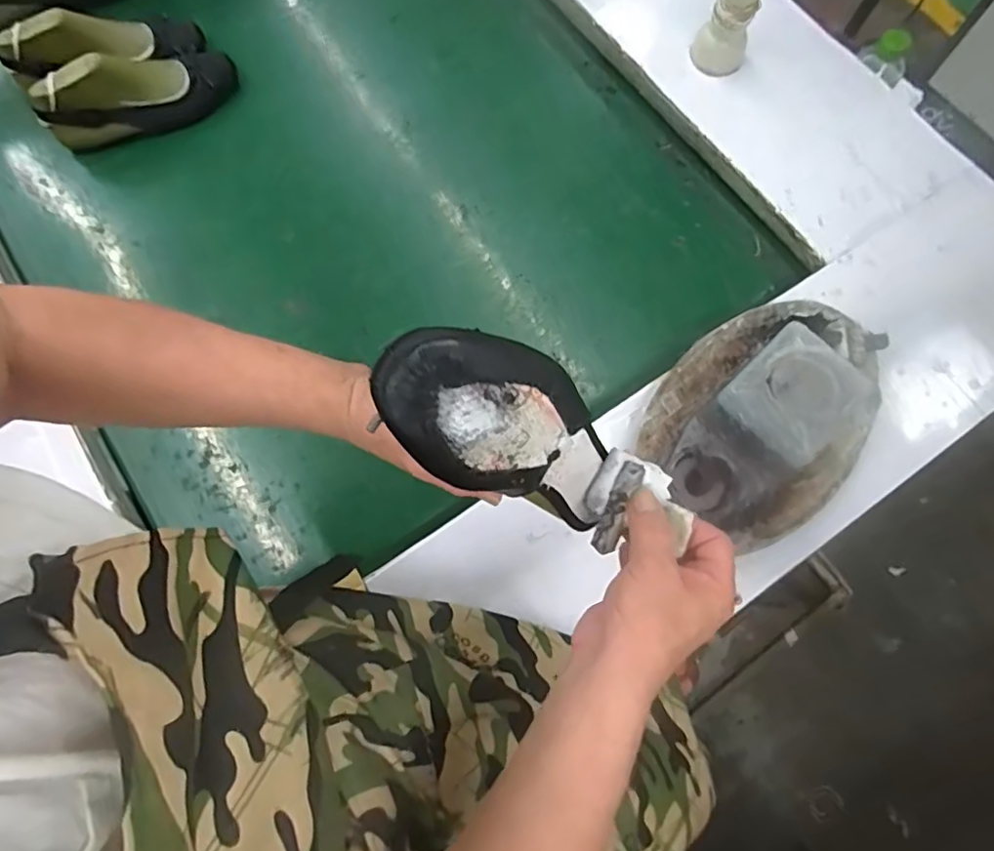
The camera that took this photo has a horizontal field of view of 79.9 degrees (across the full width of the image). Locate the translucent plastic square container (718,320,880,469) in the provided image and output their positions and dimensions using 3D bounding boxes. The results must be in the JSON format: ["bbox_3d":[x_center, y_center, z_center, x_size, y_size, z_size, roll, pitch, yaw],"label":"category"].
[{"bbox_3d":[0.282,-0.030,0.547,0.118,0.029,0.104,-42,77,-11],"label":"translucent plastic square container"}]

